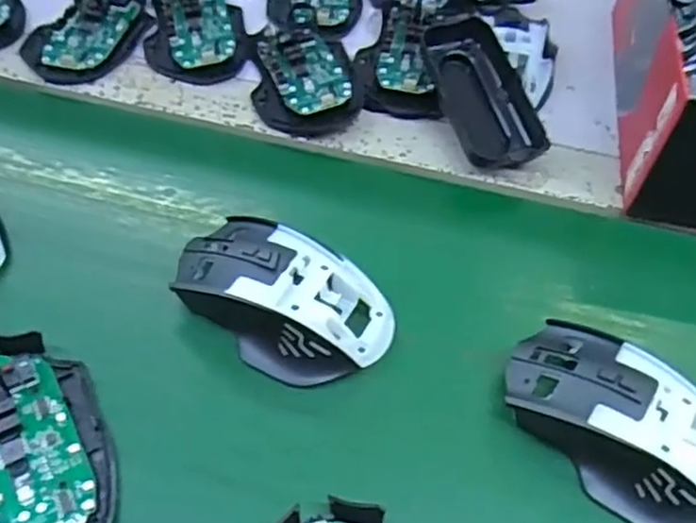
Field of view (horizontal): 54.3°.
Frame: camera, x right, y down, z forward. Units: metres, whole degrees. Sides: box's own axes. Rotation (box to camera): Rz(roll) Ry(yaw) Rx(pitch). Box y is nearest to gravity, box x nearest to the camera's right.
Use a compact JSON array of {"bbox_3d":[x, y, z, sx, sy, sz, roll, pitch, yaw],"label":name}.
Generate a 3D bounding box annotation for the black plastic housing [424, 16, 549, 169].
[{"bbox_3d":[0.088,-0.109,0.449,0.049,0.023,0.109,-14,69,-15],"label":"black plastic housing"}]

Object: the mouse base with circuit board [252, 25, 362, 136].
[{"bbox_3d":[-0.031,-0.131,0.475,0.068,0.019,0.103,-7,54,-7],"label":"mouse base with circuit board"}]

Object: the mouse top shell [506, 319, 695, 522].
[{"bbox_3d":[0.131,0.073,0.315,0.117,0.036,0.069,34,59,21],"label":"mouse top shell"}]

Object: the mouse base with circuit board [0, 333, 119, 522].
[{"bbox_3d":[-0.145,0.084,0.299,0.071,0.017,0.112,-20,56,-16],"label":"mouse base with circuit board"}]

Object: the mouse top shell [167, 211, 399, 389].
[{"bbox_3d":[-0.034,0.016,0.347,0.114,0.036,0.070,26,57,17],"label":"mouse top shell"}]

